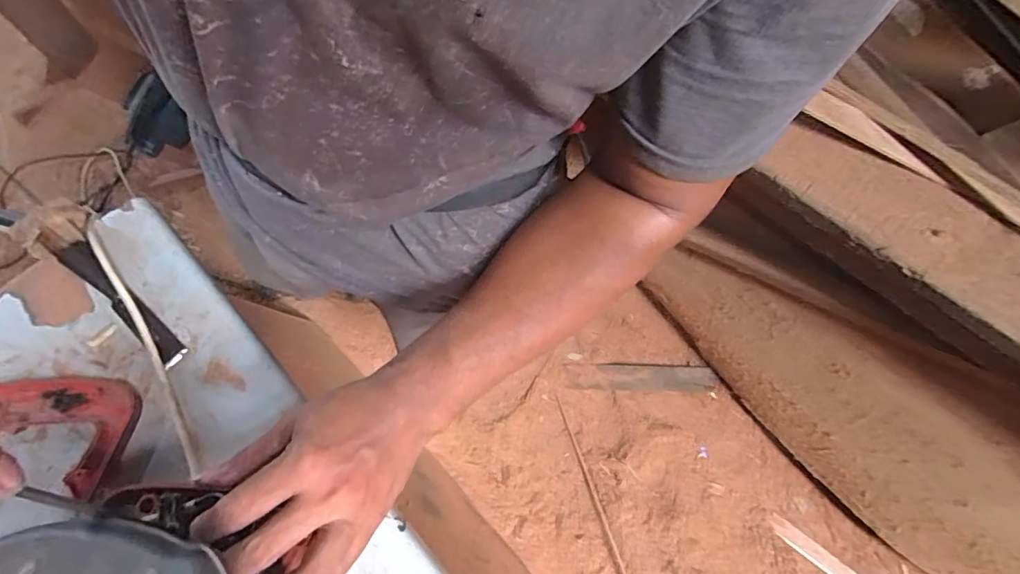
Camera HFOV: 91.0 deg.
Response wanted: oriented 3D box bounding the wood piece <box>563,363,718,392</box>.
[{"bbox_3d":[0.309,0.218,1.209,0.342,0.015,0.060,-1,72,11],"label":"wood piece"}]

